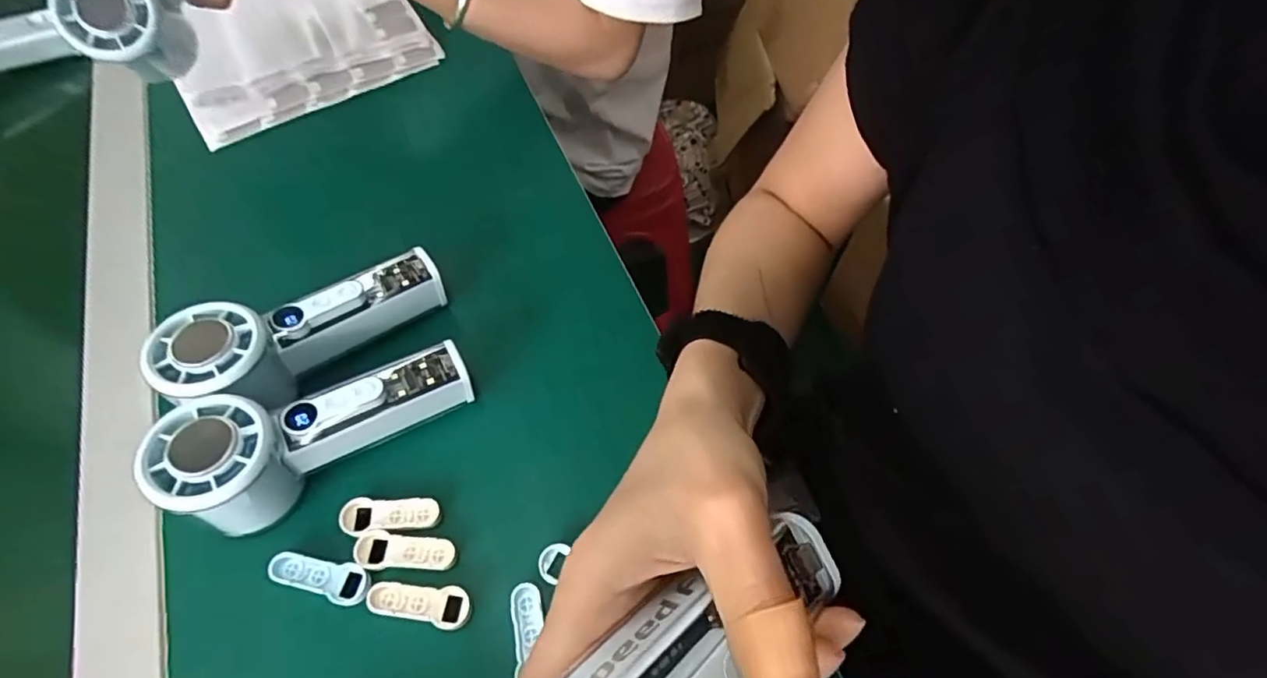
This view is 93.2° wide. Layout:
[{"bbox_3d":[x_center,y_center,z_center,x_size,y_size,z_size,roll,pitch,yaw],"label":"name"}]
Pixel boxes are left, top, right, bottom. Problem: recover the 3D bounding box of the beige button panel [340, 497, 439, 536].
[{"bbox_3d":[-0.130,0.094,0.320,0.050,0.006,0.018,-2,60,-1],"label":"beige button panel"}]

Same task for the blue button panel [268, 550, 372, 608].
[{"bbox_3d":[-0.159,0.122,0.305,0.053,0.007,0.019,10,60,6],"label":"blue button panel"}]

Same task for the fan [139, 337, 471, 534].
[{"bbox_3d":[-0.161,0.047,0.318,0.147,0.059,0.054,-27,63,-15],"label":"fan"}]

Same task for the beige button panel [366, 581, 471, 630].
[{"bbox_3d":[-0.107,0.133,0.299,0.049,0.005,0.019,2,60,2],"label":"beige button panel"}]

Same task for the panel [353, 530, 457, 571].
[{"bbox_3d":[-0.118,0.111,0.311,0.051,0.005,0.018,2,60,1],"label":"panel"}]

